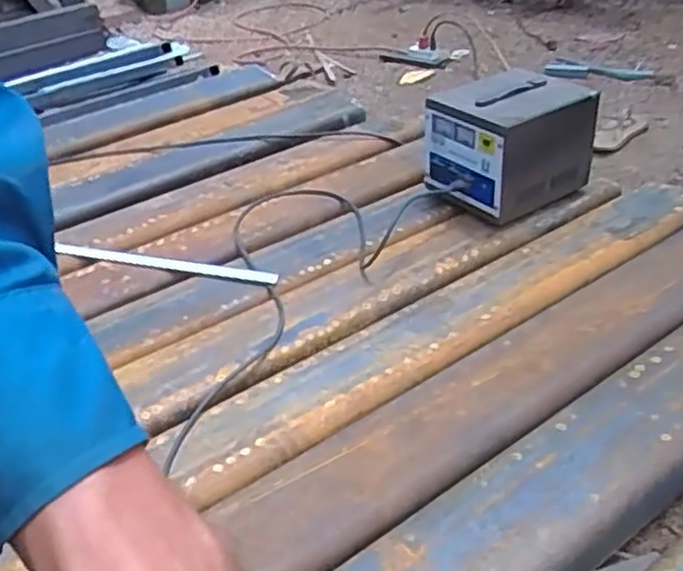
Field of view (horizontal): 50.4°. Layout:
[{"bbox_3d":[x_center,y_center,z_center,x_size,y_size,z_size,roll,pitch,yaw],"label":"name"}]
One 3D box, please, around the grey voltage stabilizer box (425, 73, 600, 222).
[{"bbox_3d":[0.306,-0.258,1.349,0.237,0.221,0.200,-21,36,-25],"label":"grey voltage stabilizer box"}]

